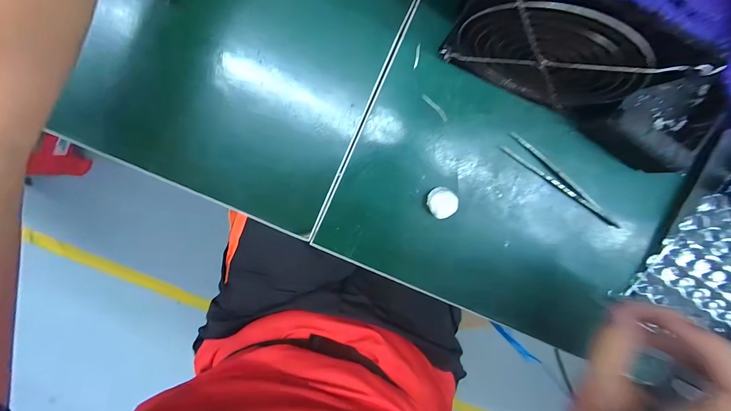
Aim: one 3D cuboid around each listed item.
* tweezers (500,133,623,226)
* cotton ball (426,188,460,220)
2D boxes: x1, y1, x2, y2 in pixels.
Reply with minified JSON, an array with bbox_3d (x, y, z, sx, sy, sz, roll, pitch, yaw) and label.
[{"bbox_3d":[0.170,-0.017,0.272,0.126,0.010,0.015,39,95,-6],"label":"tweezers"},{"bbox_3d":[0.066,-0.003,0.273,0.025,0.013,0.026,0,98,-2],"label":"cotton ball"}]

